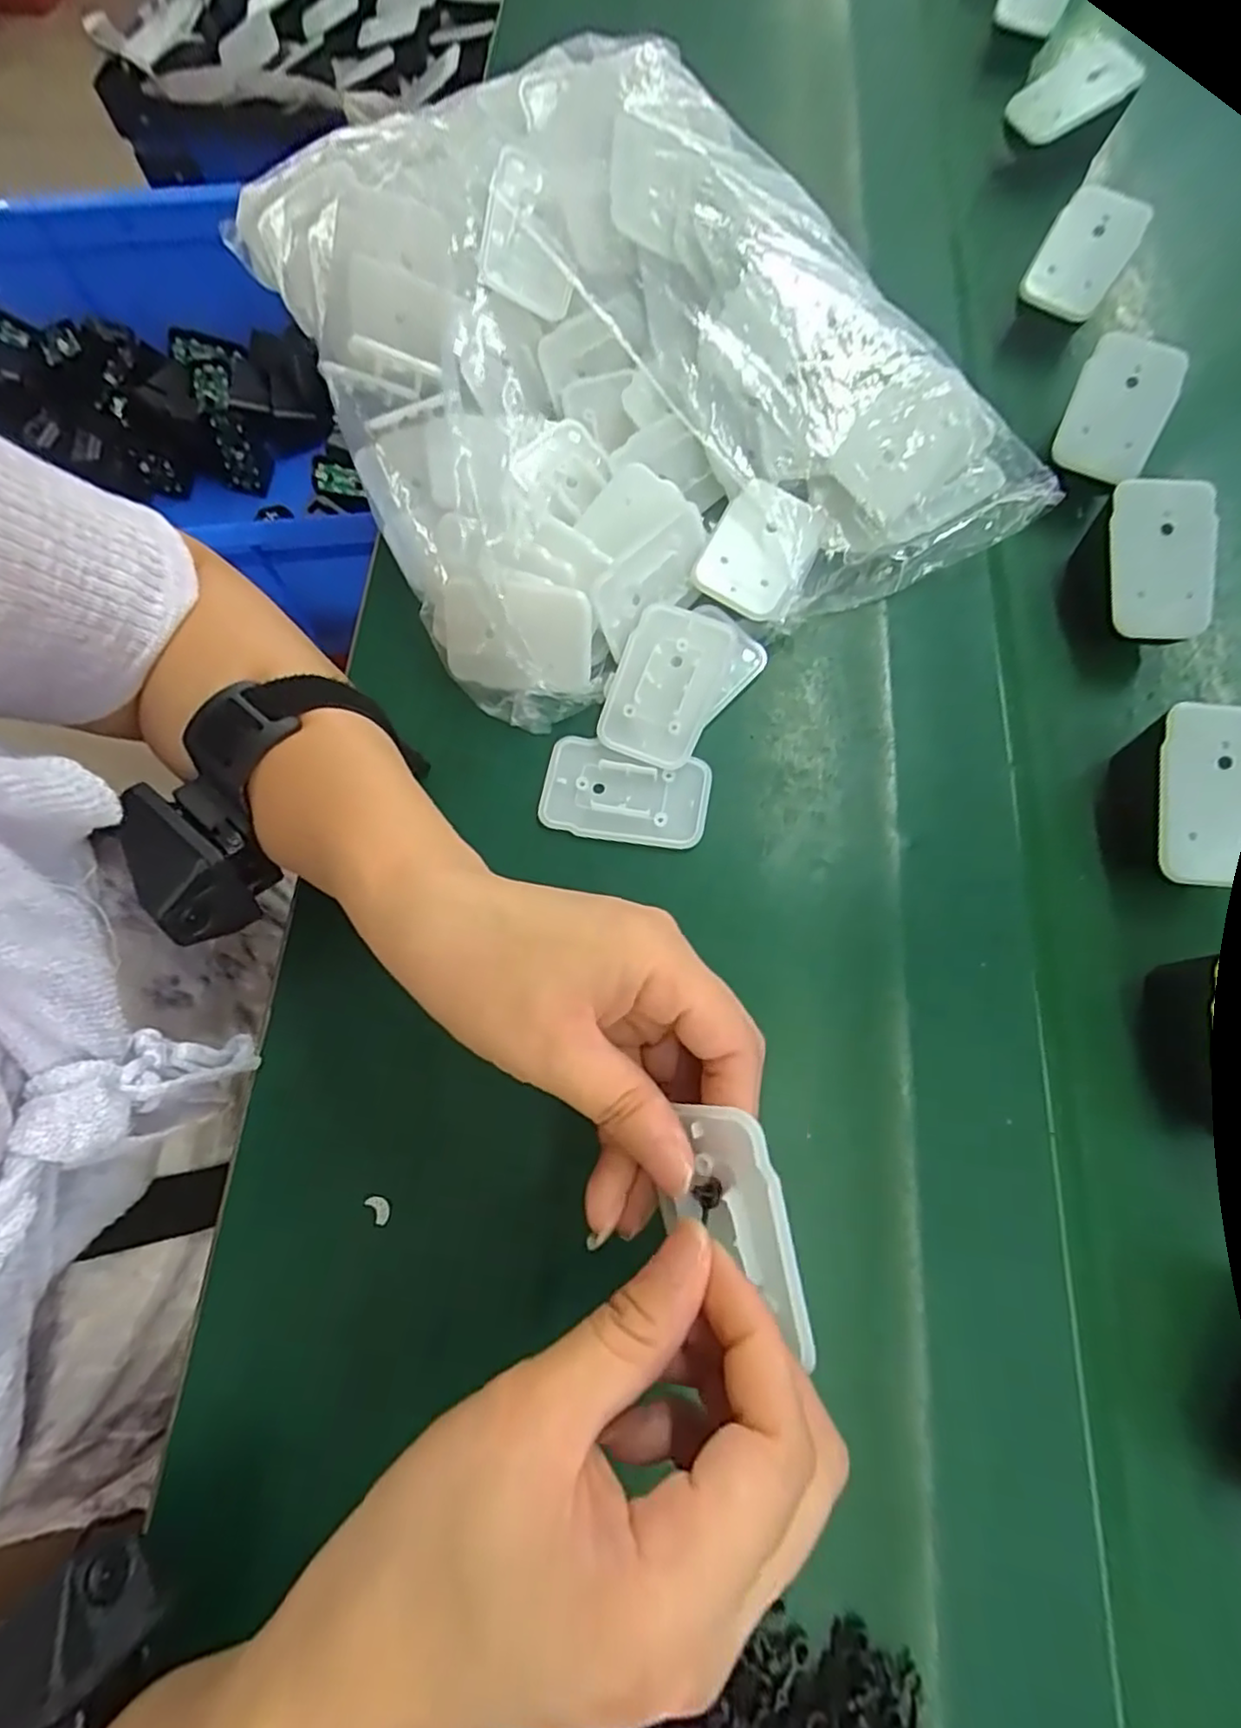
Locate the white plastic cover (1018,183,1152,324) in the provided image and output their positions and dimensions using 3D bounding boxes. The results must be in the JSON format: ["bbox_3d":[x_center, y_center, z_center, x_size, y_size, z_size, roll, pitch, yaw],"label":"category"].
[{"bbox_3d":[0.240,-0.315,0.350,0.045,0.016,0.053,25,113,-7],"label":"white plastic cover"}]

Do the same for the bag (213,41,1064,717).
[{"bbox_3d":[-0.002,-0.236,0.311,0.258,0.075,0.293,-24,74,-6],"label":"bag"}]

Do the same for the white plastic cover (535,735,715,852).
[{"bbox_3d":[0.002,-0.030,0.287,0.069,0.004,0.041,11,74,5],"label":"white plastic cover"}]

